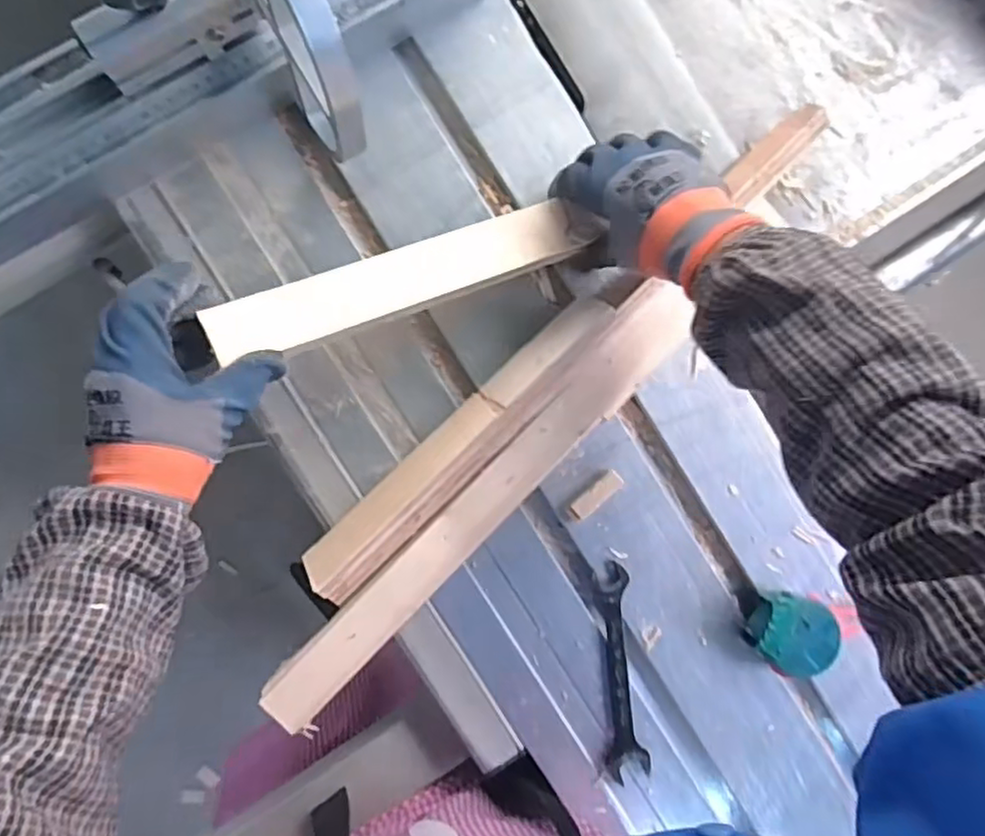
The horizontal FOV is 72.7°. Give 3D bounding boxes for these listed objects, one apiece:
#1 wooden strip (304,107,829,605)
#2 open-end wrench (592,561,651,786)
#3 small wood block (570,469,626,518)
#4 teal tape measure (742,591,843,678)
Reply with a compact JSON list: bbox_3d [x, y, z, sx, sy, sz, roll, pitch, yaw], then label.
[{"bbox_3d":[0.058,-0.056,0.512,0.514,0.037,0.042,-43,93,-3],"label":"wooden strip"},{"bbox_3d":[0.103,0.205,0.541,0.032,0.009,0.172,-6,89,-6],"label":"open-end wrench"},{"bbox_3d":[0.085,0.063,0.547,0.049,0.010,0.016,-40,93,-5],"label":"small wood block"},{"bbox_3d":[0.243,0.175,0.549,0.068,0.031,0.060,32,86,-4],"label":"teal tape measure"}]

